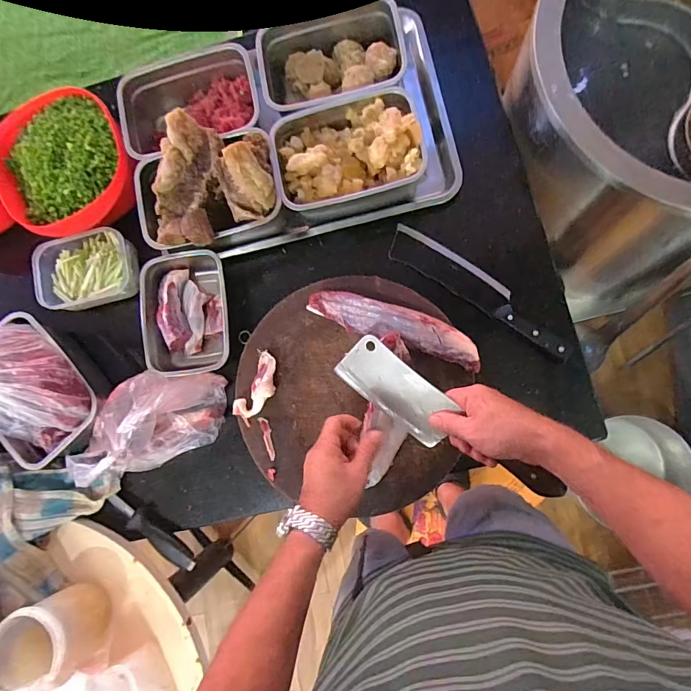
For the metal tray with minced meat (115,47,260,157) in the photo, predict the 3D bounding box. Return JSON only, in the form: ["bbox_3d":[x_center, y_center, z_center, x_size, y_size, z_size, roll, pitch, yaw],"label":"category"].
[{"bbox_3d":[-0.233,-0.359,0.644,0.210,0.075,0.138,-5,83,6],"label":"metal tray with minced meat"}]

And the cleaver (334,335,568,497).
[{"bbox_3d":[0.119,0.079,0.505,0.290,0.021,0.095,26,118,24],"label":"cleaver"}]

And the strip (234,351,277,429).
[{"bbox_3d":[-0.124,0.062,0.592,0.045,0.026,0.100,29,88,9],"label":"strip"}]

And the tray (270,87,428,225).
[{"bbox_3d":[0.004,-0.273,0.601,0.199,0.075,0.147,-12,82,5],"label":"tray"}]

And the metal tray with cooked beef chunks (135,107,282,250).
[{"bbox_3d":[-0.199,-0.220,0.583,0.204,0.103,0.165,-11,82,6],"label":"metal tray with cooked beef chunks"}]

